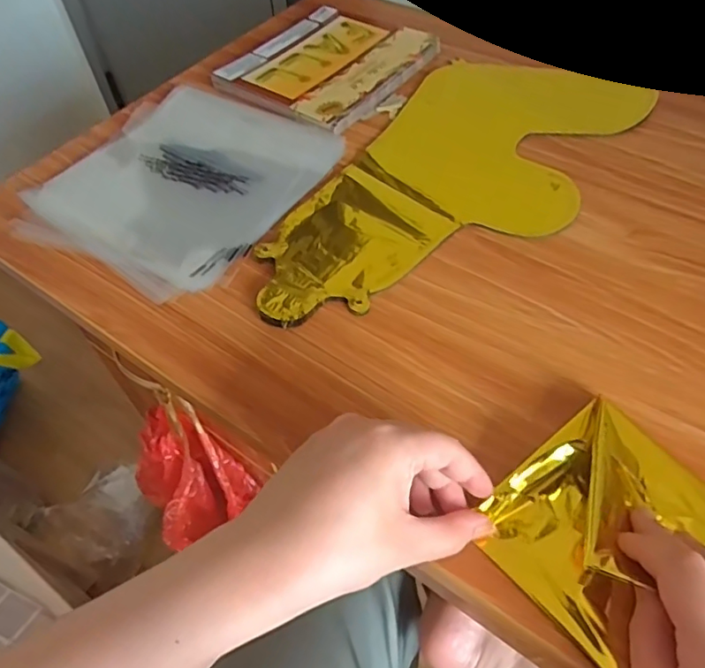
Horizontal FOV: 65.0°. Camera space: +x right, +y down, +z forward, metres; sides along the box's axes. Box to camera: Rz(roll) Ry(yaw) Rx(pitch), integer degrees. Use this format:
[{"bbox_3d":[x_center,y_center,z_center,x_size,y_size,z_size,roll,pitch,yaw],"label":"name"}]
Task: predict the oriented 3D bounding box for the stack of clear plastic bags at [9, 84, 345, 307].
[{"bbox_3d":[-0.151,-0.137,0.488,0.210,0.013,0.221,24,59,19],"label":"stack of clear plastic bags"}]

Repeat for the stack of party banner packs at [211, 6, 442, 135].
[{"bbox_3d":[-0.029,-0.288,0.591,0.171,0.017,0.196,25,59,20],"label":"stack of party banner packs"}]

